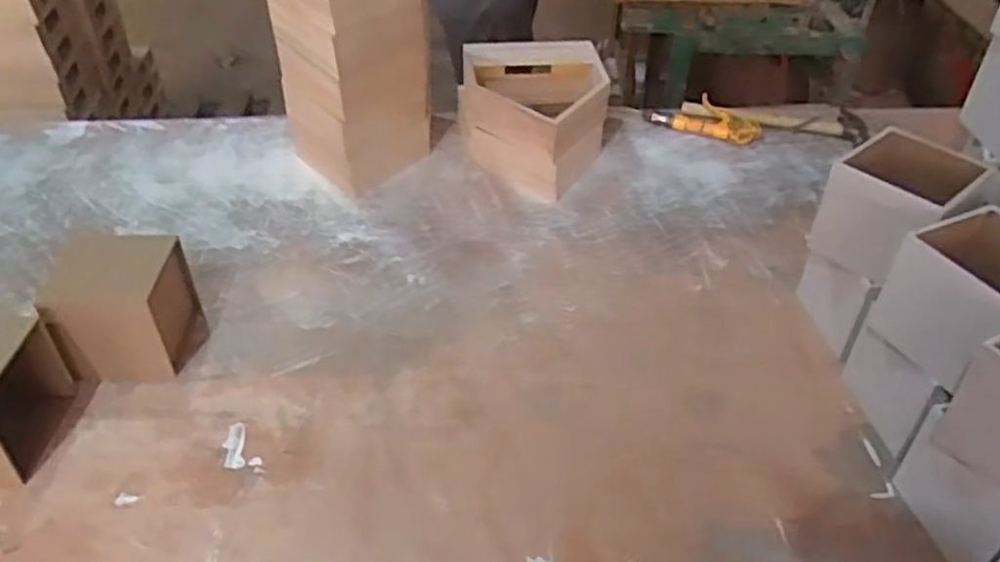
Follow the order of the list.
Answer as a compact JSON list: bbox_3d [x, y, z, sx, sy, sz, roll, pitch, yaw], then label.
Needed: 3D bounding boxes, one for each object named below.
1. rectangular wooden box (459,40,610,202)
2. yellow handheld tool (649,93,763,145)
[{"bbox_3d":[0.046,-0.231,1.095,0.212,0.121,0.234,0,40,0],"label":"rectangular wooden box"},{"bbox_3d":[0.333,-0.260,1.199,0.167,0.033,0.069,21,44,23],"label":"yellow handheld tool"}]

